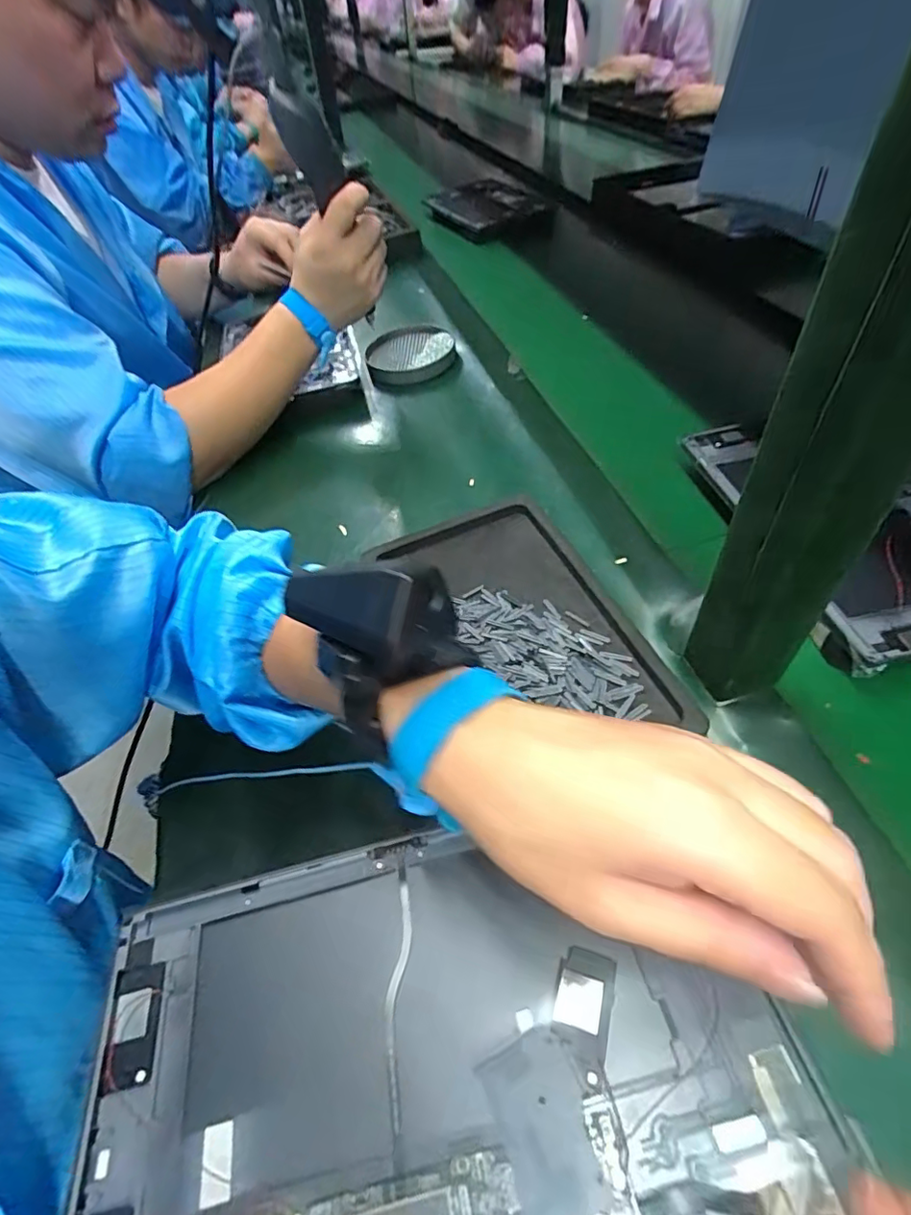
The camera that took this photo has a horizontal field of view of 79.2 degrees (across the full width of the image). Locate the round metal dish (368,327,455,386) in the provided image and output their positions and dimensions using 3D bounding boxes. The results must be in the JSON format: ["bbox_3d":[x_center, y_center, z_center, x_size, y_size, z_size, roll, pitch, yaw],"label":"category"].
[{"bbox_3d":[-0.056,-0.312,0.685,0.106,0.035,0.113,-8,50,-1],"label":"round metal dish"}]

